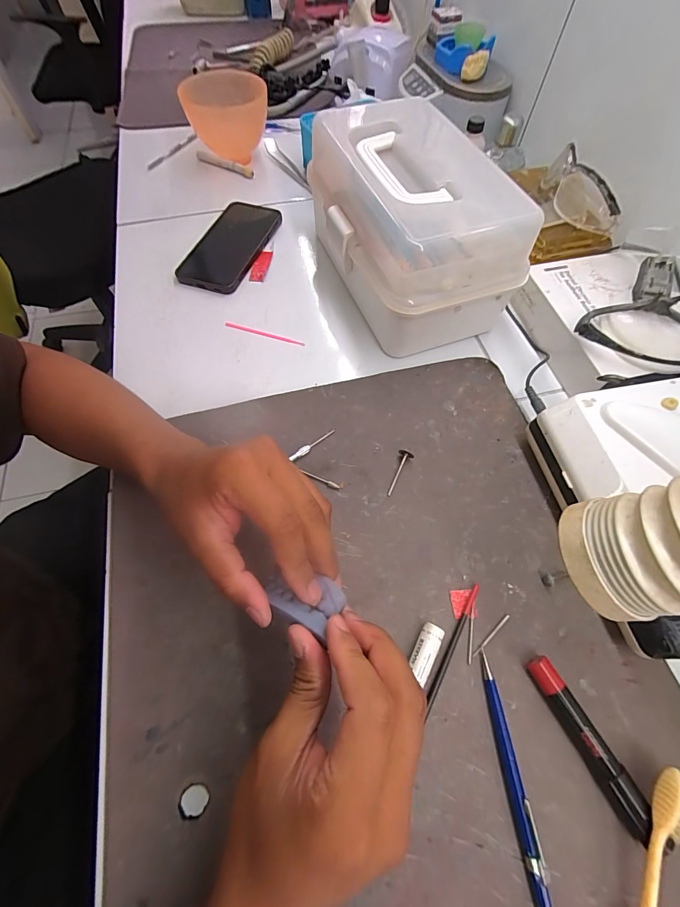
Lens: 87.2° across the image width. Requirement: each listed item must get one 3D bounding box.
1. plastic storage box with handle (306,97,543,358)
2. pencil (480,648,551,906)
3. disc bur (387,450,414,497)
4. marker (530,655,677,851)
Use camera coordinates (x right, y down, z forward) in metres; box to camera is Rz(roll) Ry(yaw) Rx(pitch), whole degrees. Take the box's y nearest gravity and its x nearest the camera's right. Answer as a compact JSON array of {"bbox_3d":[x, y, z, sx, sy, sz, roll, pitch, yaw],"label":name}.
[{"bbox_3d":[0.066,-0.245,0.392,0.153,0.127,0.252,-19,65,-9],"label":"plastic storage box with handle"},{"bbox_3d":[0.111,0.206,0.230,0.010,0.010,0.134,-5,63,-3],"label":"pencil"},{"bbox_3d":[0.053,0.018,0.325,0.013,0.010,0.044,22,65,11],"label":"disc bur"},{"bbox_3d":[0.164,0.192,0.234,0.017,0.015,0.108,-26,66,-12],"label":"marker"}]

